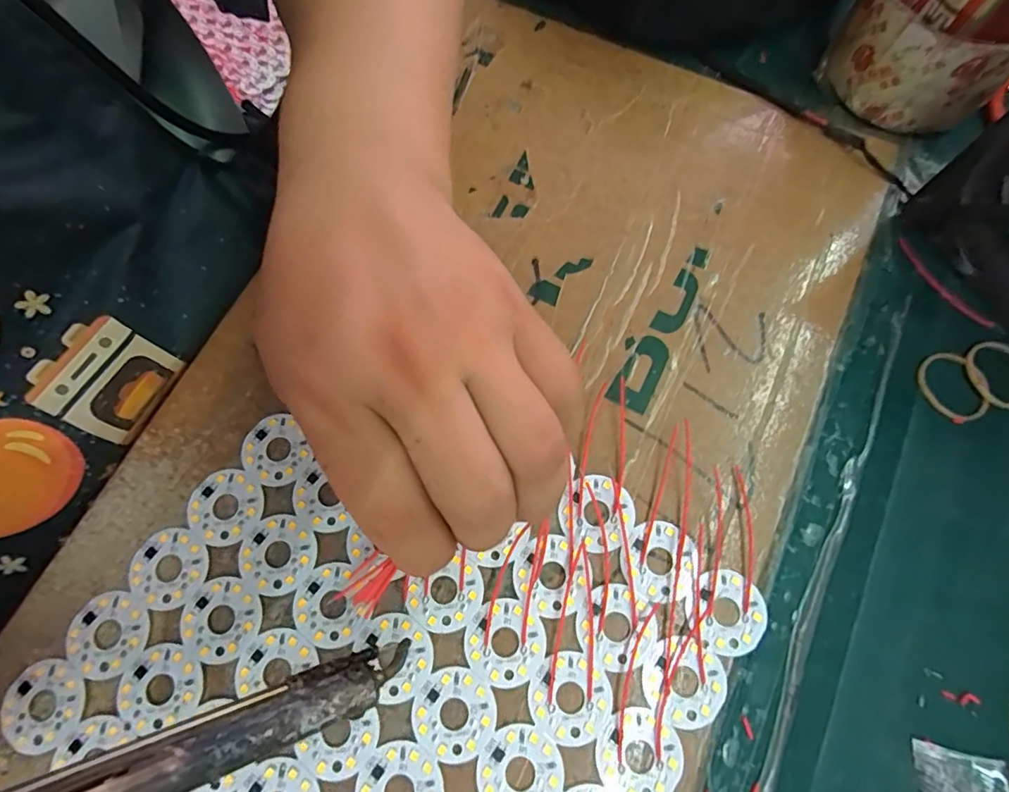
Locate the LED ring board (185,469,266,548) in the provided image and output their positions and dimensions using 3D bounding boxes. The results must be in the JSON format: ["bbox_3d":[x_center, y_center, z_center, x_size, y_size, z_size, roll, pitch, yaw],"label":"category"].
[{"bbox_3d":[-0.116,0.045,0.215,0.030,0.004,0.030,36,76,10],"label":"LED ring board"}]

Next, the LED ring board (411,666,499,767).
[{"bbox_3d":[-0.019,0.117,0.192,0.030,0.004,0.030,26,74,8],"label":"LED ring board"}]

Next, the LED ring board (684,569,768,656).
[{"bbox_3d":[0.086,0.084,0.204,0.031,0.004,0.030,25,74,7],"label":"LED ring board"}]

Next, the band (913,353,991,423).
[{"bbox_3d":[0.201,-0.005,0.234,0.027,0.004,0.032,-14,73,-4],"label":"band"}]

